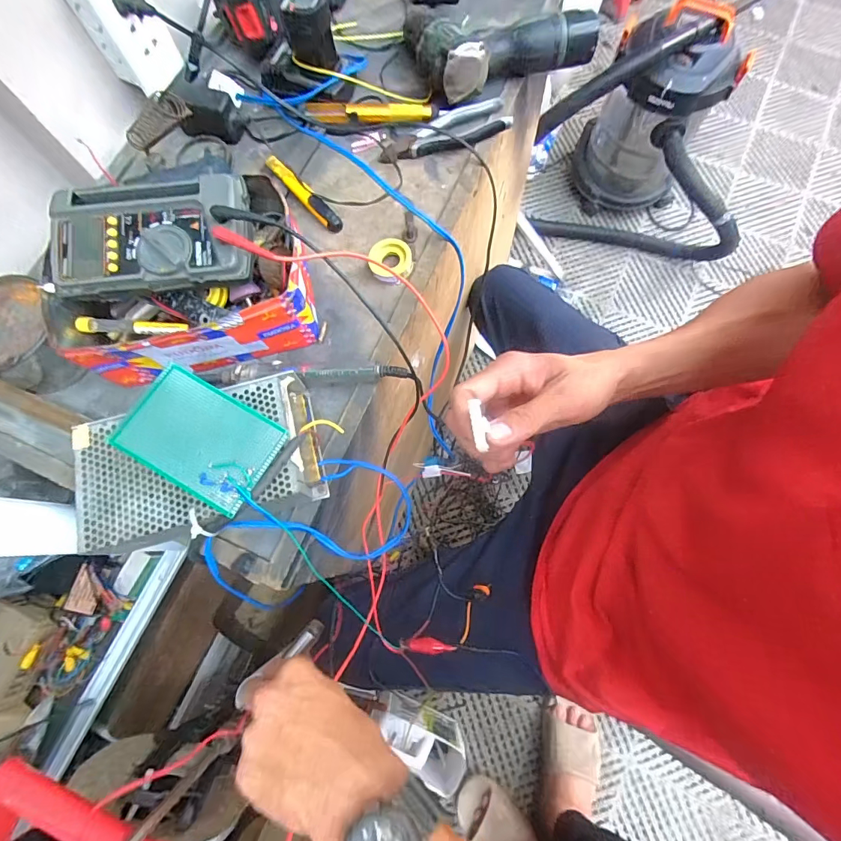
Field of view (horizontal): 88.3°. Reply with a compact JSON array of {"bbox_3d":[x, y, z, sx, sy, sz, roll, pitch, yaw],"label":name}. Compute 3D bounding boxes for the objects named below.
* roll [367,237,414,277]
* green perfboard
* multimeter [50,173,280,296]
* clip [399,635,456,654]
[{"bbox_3d":[-0.033,-0.176,0.466,0.049,0.020,0.039,7,74,4],"label":"roll"},{"bbox_3d":[-0.178,0.012,0.350,0.116,0.004,0.080,29,73,3],"label":"green perfboard"},{"bbox_3d":[-0.229,-0.167,0.381,0.188,0.038,0.098,-8,74,0],"label":"multimeter"},{"bbox_3d":[0.007,0.239,0.461,0.058,0.011,0.016,5,74,3],"label":"clip"}]

